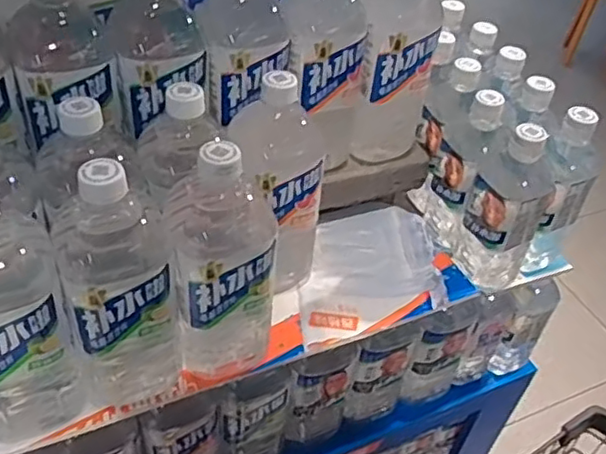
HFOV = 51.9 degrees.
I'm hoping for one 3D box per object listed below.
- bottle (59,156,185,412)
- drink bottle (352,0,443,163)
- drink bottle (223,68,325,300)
[{"bbox_3d":[-0.138,0.050,0.480,0.076,0.229,0.070,-10,45,-18],"label":"bottle"},{"bbox_3d":[0.098,-0.182,0.662,0.086,0.220,0.100,9,43,2],"label":"drink bottle"},{"bbox_3d":[-0.023,-0.036,0.582,0.069,0.223,0.066,-16,47,-22],"label":"drink bottle"}]

